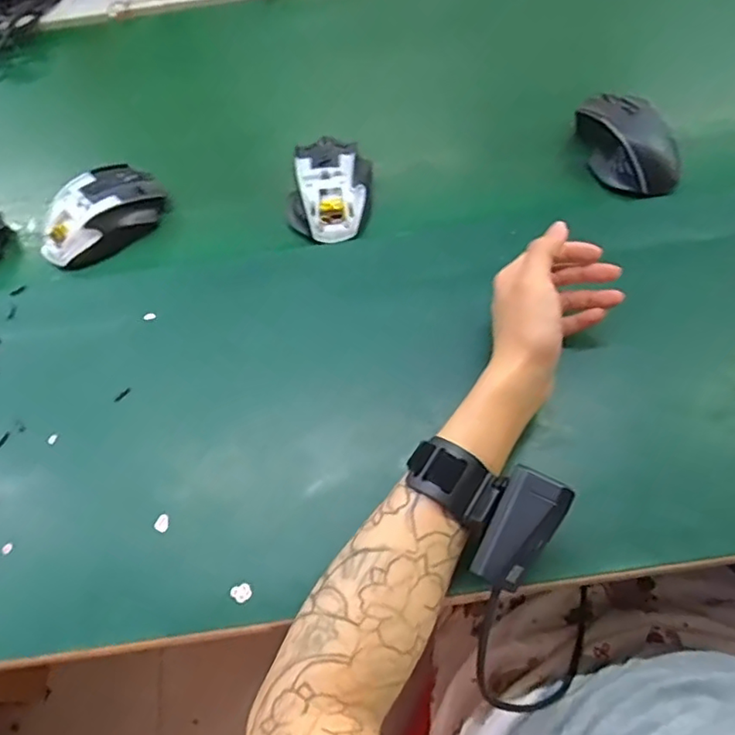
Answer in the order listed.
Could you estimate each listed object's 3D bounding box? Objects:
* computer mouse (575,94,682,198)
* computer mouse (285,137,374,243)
[{"bbox_3d":[0.232,-0.204,0.543,0.064,0.047,0.113,-21,62,-7],"label":"computer mouse"},{"bbox_3d":[-0.034,-0.165,0.539,0.076,0.035,0.109,0,62,4],"label":"computer mouse"}]

